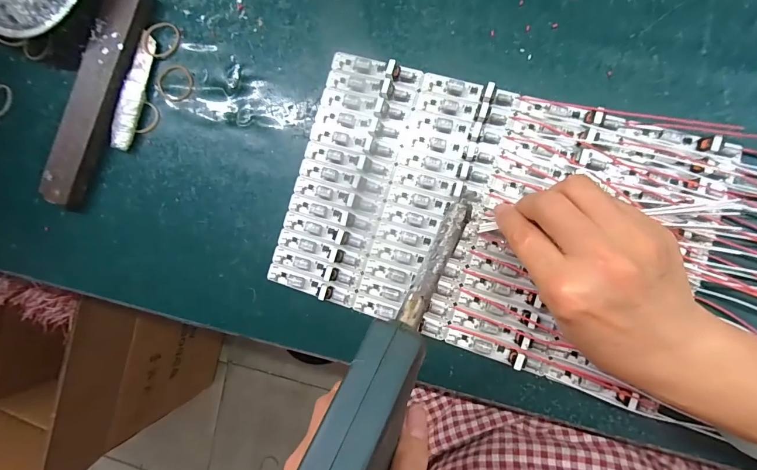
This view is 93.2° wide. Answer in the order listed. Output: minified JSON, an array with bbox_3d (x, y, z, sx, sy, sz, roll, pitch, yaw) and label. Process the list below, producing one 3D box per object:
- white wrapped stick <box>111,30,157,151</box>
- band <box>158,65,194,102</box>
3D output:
[{"bbox_3d":[-0.210,-0.123,0.309,0.018,0.010,0.100,14,91,9],"label":"white wrapped stick"},{"bbox_3d":[-0.175,-0.131,0.309,0.034,0.004,0.031,0,89,9],"label":"band"}]

